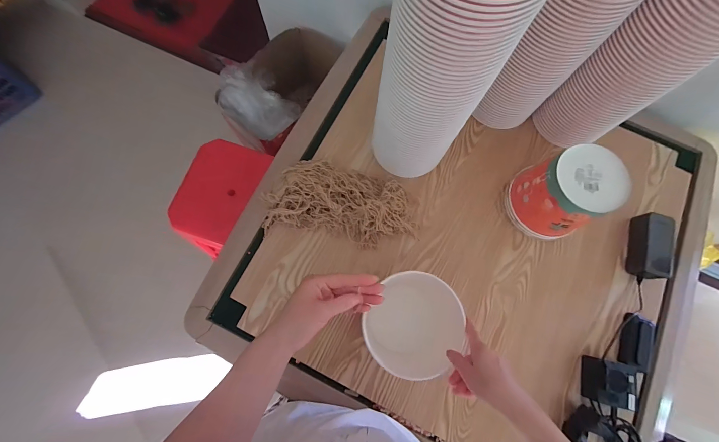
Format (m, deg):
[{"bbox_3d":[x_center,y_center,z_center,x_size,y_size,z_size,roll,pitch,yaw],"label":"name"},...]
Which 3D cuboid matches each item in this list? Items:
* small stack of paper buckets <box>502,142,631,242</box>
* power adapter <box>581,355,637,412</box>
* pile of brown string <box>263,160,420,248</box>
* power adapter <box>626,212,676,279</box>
[{"bbox_3d":[0.393,-0.055,0.610,0.134,0.159,0.138,-31,79,-8],"label":"small stack of paper buckets"},{"bbox_3d":[0.468,0.302,0.579,0.069,0.060,0.078,10,77,1],"label":"power adapter"},{"bbox_3d":[-0.032,-0.038,0.640,0.318,0.066,0.156,10,77,1],"label":"pile of brown string"},{"bbox_3d":[0.607,0.055,0.644,0.059,0.060,0.133,18,77,3],"label":"power adapter"}]

